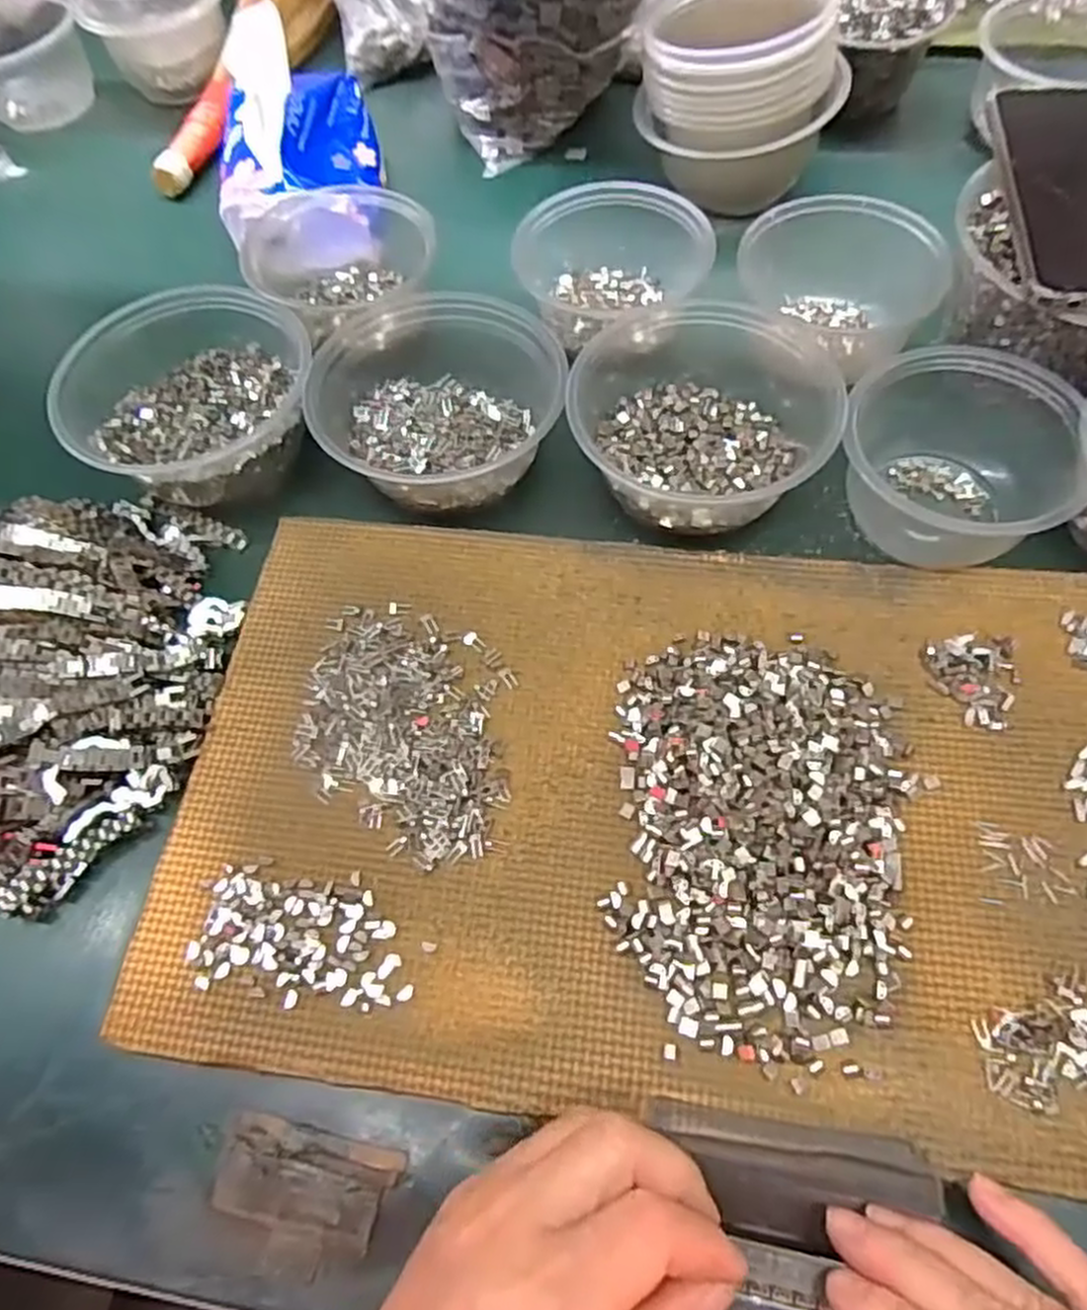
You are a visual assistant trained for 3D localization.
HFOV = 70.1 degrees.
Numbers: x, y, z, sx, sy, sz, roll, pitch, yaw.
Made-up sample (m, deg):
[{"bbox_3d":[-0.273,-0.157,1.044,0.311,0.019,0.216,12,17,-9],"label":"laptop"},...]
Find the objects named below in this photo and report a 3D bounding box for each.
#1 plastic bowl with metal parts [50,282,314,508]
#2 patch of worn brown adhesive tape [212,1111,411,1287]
[{"bbox_3d":[-0.196,-0.151,0.434,0.131,0.063,0.120,-1,63,3],"label":"plastic bowl with metal parts"},{"bbox_3d":[-0.089,0.202,0.287,0.066,0.004,0.044,9,64,8],"label":"patch of worn brown adhesive tape"}]

